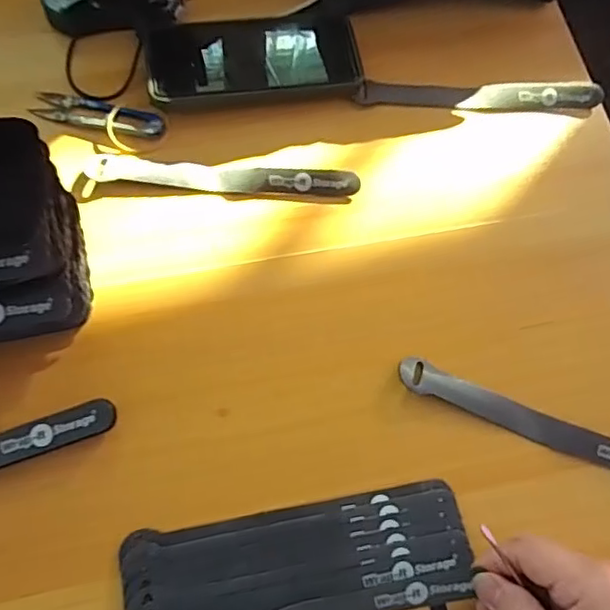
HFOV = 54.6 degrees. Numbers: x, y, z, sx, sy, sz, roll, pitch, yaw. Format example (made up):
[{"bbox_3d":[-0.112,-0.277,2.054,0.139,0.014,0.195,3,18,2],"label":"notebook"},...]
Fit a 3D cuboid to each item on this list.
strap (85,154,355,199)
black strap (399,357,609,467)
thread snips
[{"bbox_3d":[-0.060,-0.095,0.430,0.195,0.008,0.028,2,70,-2],"label":"strap"},{"bbox_3d":[0.153,0.077,0.375,0.193,0.011,0.020,22,71,5],"label":"black strap"},{"bbox_3d":[-0.156,-0.144,0.446,0.101,0.006,0.026,12,70,2],"label":"thread snips"}]

